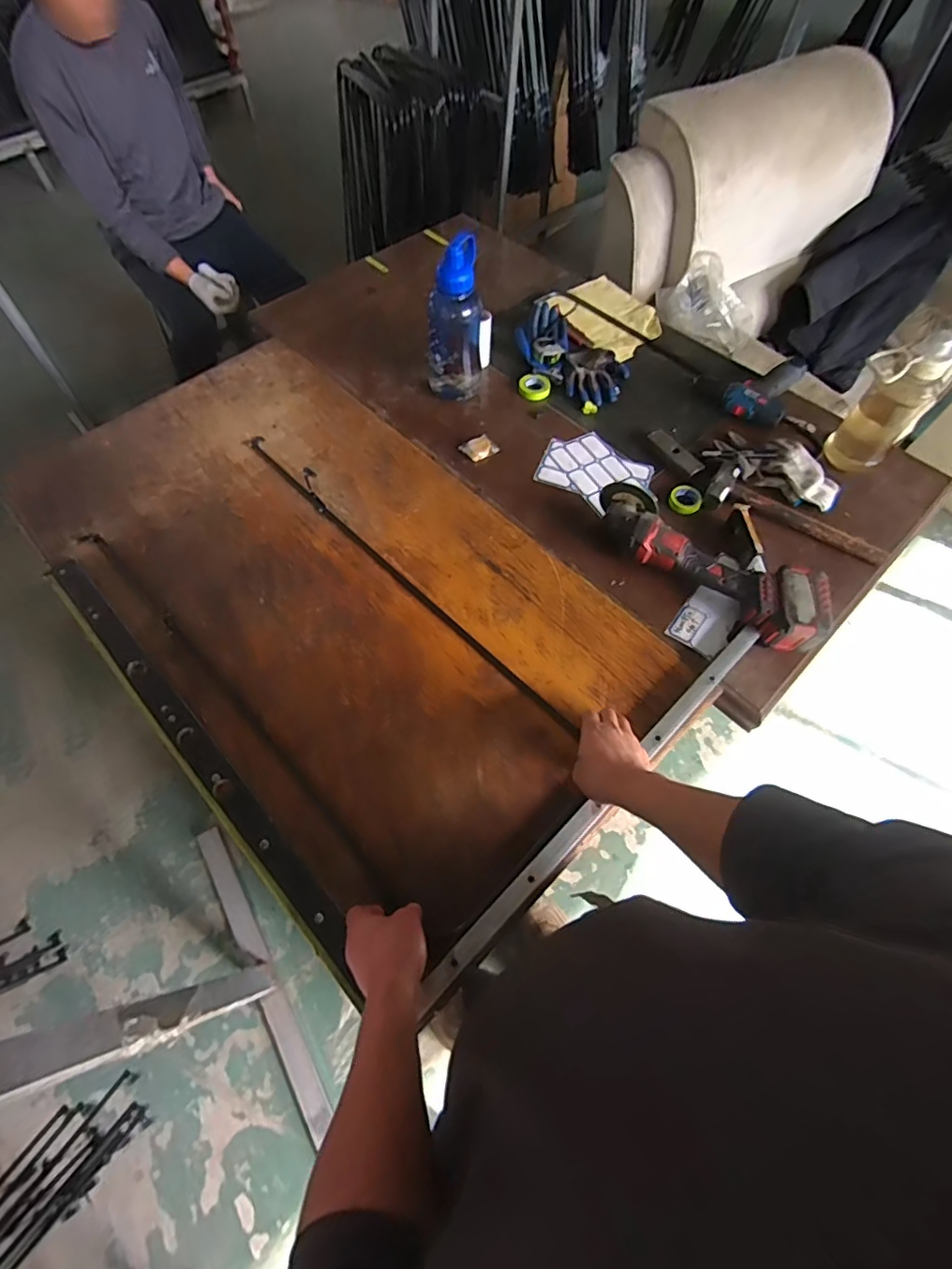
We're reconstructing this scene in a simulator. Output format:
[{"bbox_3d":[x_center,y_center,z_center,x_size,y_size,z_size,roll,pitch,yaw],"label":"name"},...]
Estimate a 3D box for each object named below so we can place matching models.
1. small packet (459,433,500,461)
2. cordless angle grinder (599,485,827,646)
[{"bbox_3d":[0.006,-0.361,1.034,0.052,0.015,0.060,-32,66,-17],"label":"small packet"},{"bbox_3d":[0.373,-0.126,0.861,0.387,0.083,0.130,35,67,17],"label":"cordless angle grinder"}]

